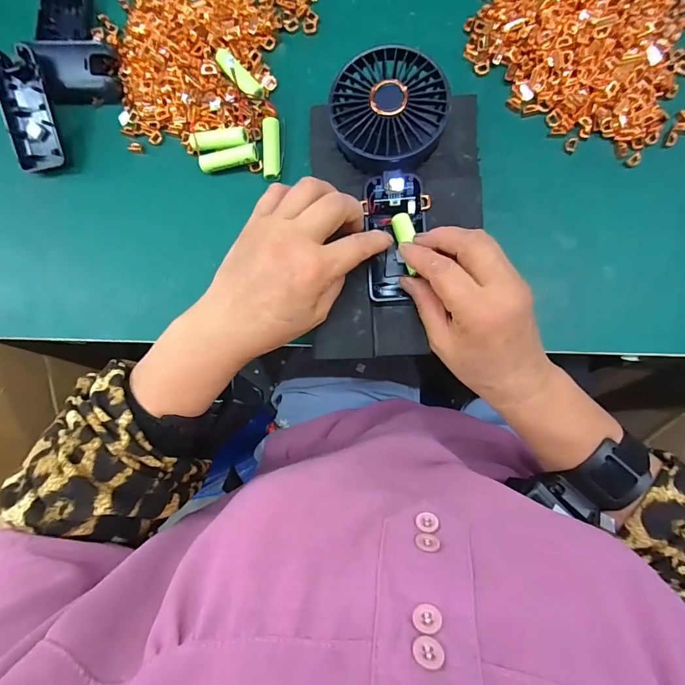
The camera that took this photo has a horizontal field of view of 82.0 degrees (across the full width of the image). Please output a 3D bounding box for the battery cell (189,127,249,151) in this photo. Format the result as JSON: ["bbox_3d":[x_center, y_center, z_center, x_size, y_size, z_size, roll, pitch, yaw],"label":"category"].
[{"bbox_3d":[-0.105,-0.171,0.337,0.050,0.014,0.015,-3,88,9],"label":"battery cell"}]

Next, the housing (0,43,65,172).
[{"bbox_3d":[-0.270,-0.200,0.340,0.044,0.016,0.092,-6,105,5],"label":"housing"}]

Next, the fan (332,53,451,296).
[{"bbox_3d":[0.035,-0.123,0.300,0.081,0.032,0.179,0,98,5],"label":"fan"}]

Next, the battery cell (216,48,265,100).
[{"bbox_3d":[-0.087,-0.226,0.336,0.051,0.012,0.015,44,92,5],"label":"battery cell"}]

